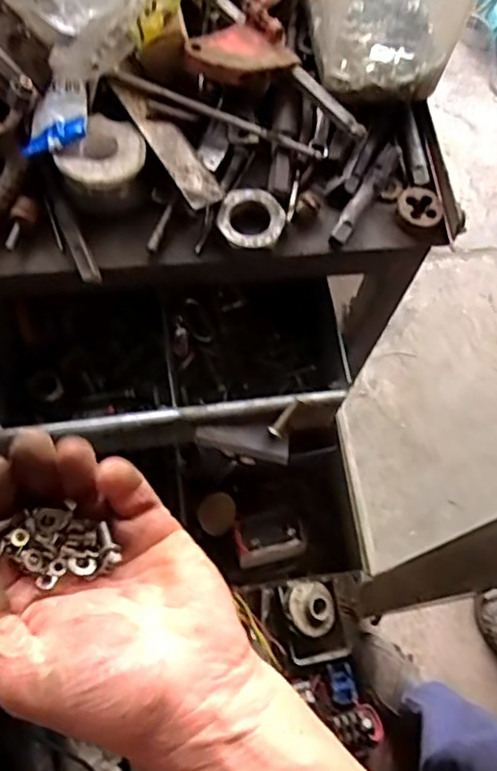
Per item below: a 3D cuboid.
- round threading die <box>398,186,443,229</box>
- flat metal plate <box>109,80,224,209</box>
[{"bbox_3d":[0.108,-0.113,0.388,0.026,0.004,0.030,-13,68,-9],"label":"round threading die"},{"bbox_3d":[-0.052,-0.149,0.375,0.022,0.004,0.100,-33,80,-19],"label":"flat metal plate"}]

